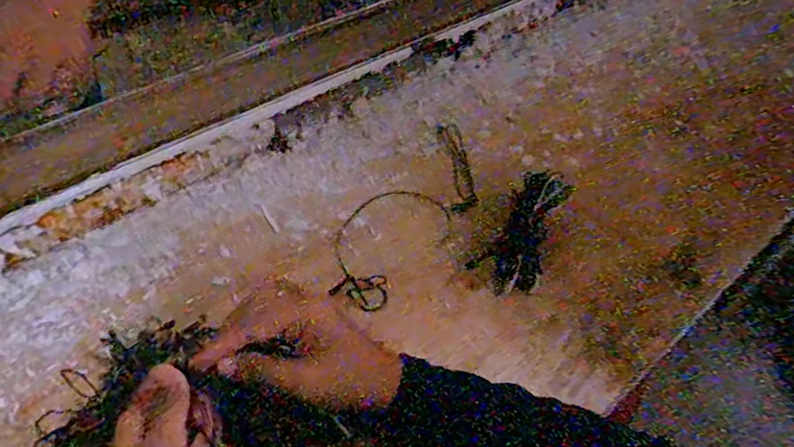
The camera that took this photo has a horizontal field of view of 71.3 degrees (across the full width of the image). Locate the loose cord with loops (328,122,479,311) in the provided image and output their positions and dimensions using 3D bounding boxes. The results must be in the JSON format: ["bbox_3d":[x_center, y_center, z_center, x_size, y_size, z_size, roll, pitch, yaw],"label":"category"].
[{"bbox_3d":[0.020,-0.020,0.625,0.107,0.012,0.305,27,51,20],"label":"loose cord with loops"}]

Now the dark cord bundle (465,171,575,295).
[{"bbox_3d":[0.132,0.005,0.578,0.065,0.028,0.149,21,67,14],"label":"dark cord bundle"}]

